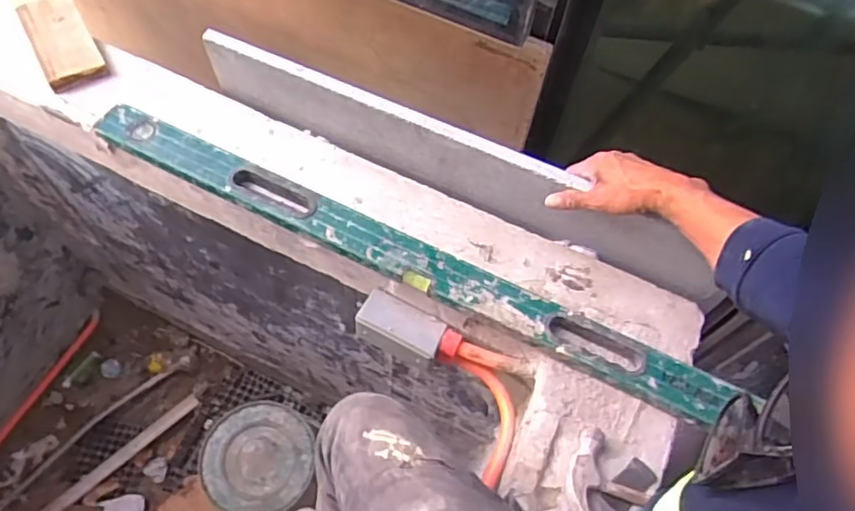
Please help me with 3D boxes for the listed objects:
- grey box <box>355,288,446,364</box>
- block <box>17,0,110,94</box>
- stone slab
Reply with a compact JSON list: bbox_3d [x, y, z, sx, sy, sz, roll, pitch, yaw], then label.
[{"bbox_3d":[-0.035,0.096,0.813,0.112,0.027,0.062,24,63,9],"label":"grey box"},{"bbox_3d":[-0.547,-0.323,0.908,0.078,0.017,0.175,-28,67,-17],"label":"block"},{"bbox_3d":[0.029,-0.124,0.819,0.748,0.140,0.017,26,63,9],"label":"stone slab"}]

